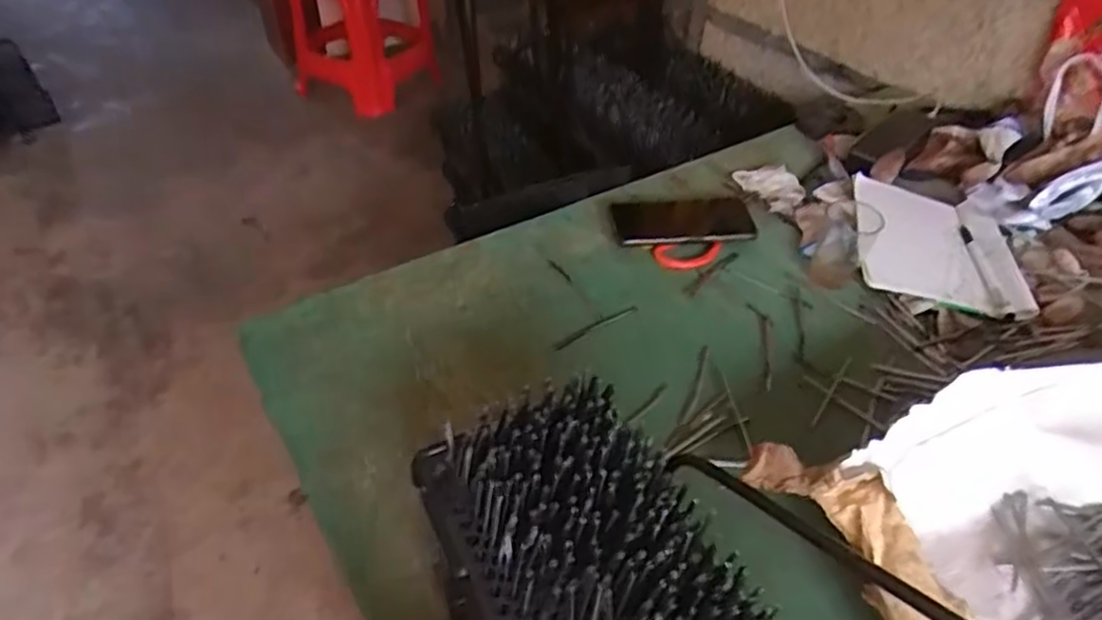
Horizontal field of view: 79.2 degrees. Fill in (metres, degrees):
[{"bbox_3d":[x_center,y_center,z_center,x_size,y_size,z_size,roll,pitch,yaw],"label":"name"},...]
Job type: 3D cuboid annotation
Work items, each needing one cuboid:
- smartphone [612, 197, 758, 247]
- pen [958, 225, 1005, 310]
[{"bbox_3d":[0.153,-0.108,0.785,0.155,0.013,0.088,-4,44,0],"label":"smartphone"},{"bbox_3d":[0.472,-0.050,0.730,0.013,0.012,0.149,8,44,7],"label":"pen"}]

